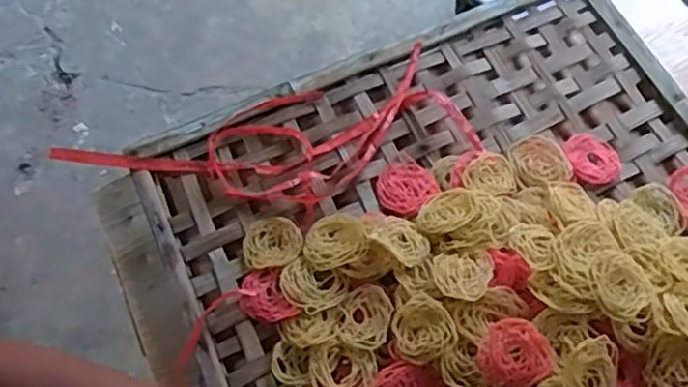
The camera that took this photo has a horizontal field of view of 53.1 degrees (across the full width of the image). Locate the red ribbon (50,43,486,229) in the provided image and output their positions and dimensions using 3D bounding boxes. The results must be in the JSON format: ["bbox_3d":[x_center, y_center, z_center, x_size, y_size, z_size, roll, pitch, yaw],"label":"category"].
[{"bbox_3d":[-0.075,-0.048,0.780,0.442,0.025,0.158,-21,65,-11],"label":"red ribbon"}]

